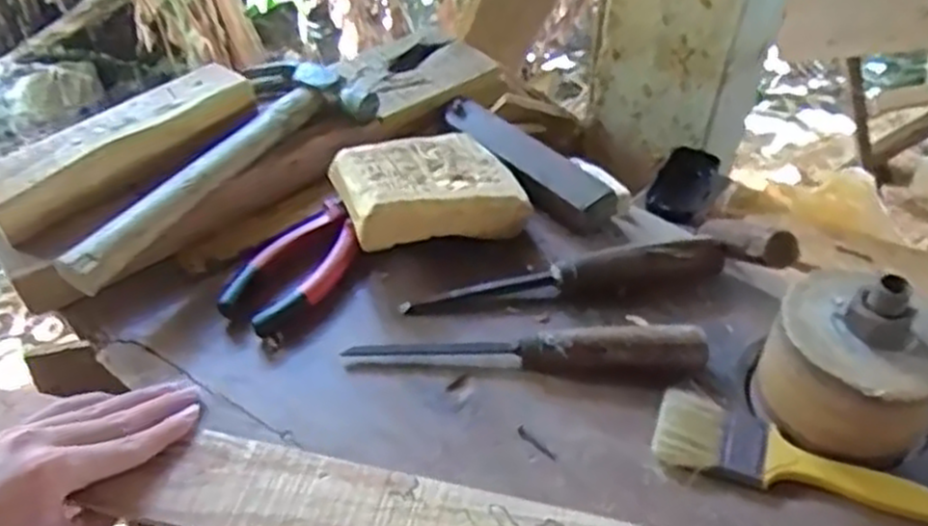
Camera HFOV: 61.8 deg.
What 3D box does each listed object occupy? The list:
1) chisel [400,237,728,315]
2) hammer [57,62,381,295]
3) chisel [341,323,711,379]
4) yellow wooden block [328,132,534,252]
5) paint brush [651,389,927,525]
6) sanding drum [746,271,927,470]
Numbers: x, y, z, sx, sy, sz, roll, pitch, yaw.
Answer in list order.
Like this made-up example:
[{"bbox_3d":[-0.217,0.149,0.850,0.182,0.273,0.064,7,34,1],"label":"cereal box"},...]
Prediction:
[{"bbox_3d":[0.076,0.008,0.564,0.234,0.028,0.023,-5,46,-7],"label":"chisel"},{"bbox_3d":[-0.195,-0.088,0.611,0.097,0.033,0.294,31,52,26],"label":"hammer"},{"bbox_3d":[0.041,0.059,0.516,0.235,0.030,0.030,1,45,-1],"label":"chisel"},{"bbox_3d":[-0.030,-0.062,0.614,0.138,0.045,0.100,-14,47,-15],"label":"yellow wooden block"},{"bbox_3d":[0.206,0.116,0.467,0.174,0.009,0.055,11,46,10],"label":"paint brush"},{"bbox_3d":[0.236,0.061,0.467,0.100,0.102,0.093,1,45,-1],"label":"sanding drum"}]

